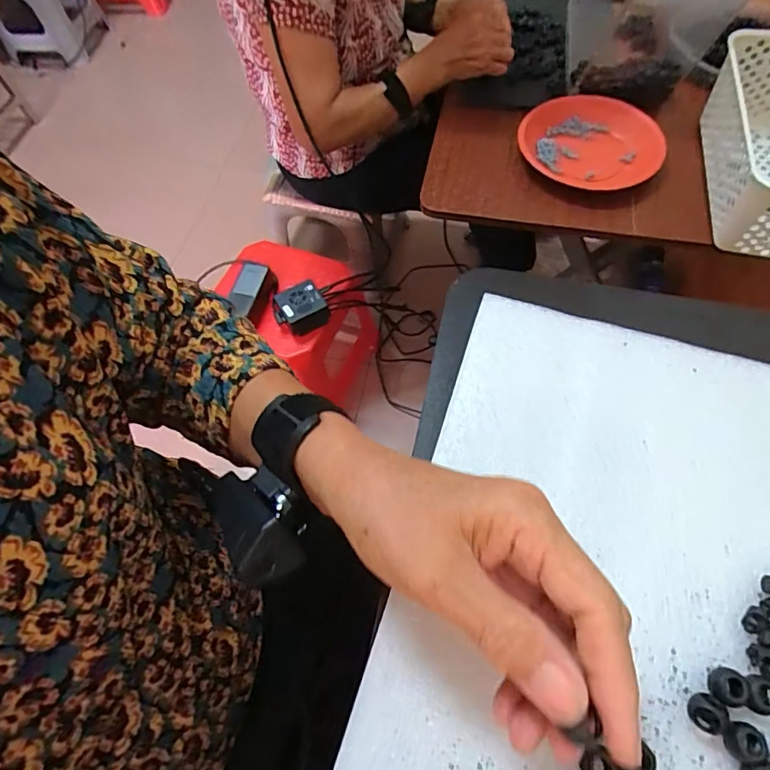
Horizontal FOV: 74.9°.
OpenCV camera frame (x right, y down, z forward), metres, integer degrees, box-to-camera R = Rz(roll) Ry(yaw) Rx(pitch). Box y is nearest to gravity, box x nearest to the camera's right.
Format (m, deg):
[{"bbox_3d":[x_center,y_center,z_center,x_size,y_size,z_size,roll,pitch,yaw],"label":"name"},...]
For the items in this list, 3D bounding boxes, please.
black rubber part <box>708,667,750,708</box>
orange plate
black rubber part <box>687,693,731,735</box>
[{"bbox_3d":[0.157,0.138,0.229,0.015,0.010,0.015,16,63,10],"label":"black rubber part"},{"bbox_3d":[0.293,-0.348,0.717,0.191,0.025,0.165,23,66,14],"label":"orange plate"},{"bbox_3d":[0.143,0.146,0.224,0.011,0.016,0.014,-38,67,-17],"label":"black rubber part"}]

